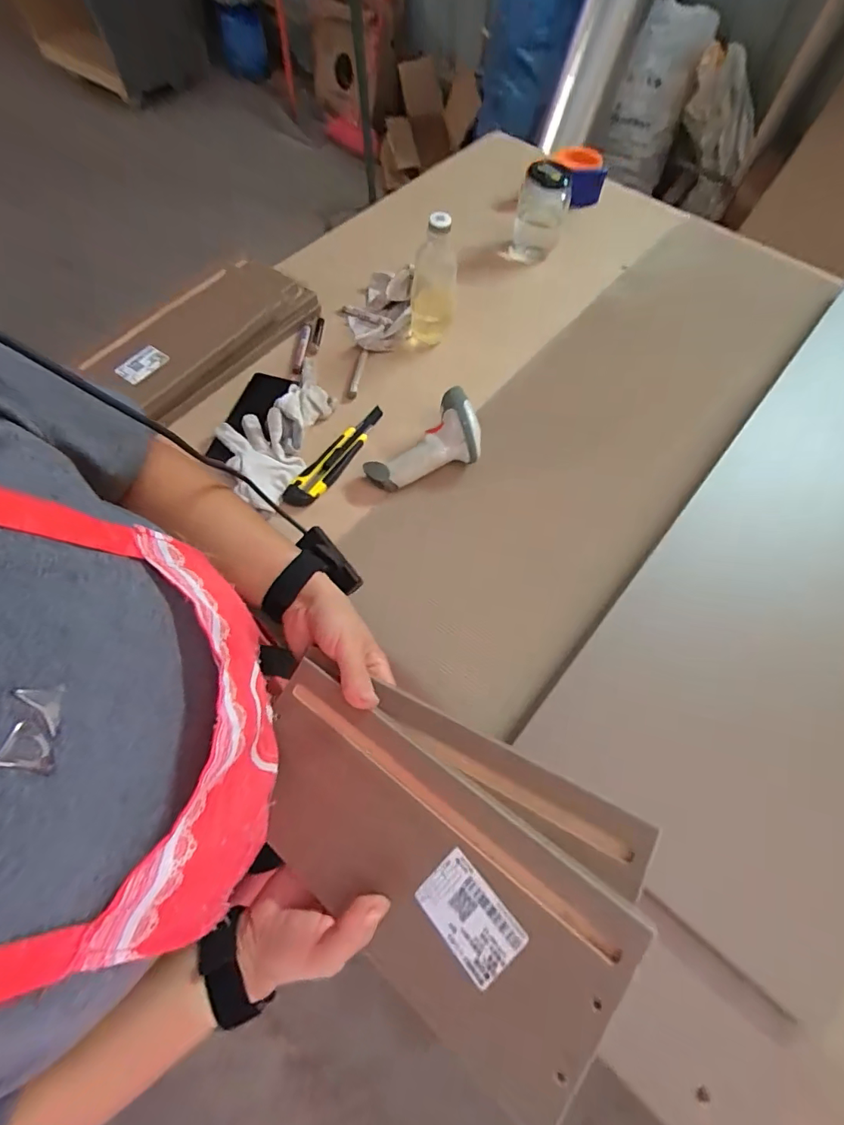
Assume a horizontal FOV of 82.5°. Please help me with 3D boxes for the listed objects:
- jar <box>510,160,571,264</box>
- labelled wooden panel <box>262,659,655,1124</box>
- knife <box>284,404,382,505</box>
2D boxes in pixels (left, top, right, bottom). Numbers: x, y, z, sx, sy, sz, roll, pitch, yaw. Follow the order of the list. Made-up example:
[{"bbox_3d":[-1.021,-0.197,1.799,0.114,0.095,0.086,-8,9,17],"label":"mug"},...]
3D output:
[{"bbox_3d":[0.203,-0.599,0.818,0.085,0.130,0.081,12,64,5],"label":"jar"},{"bbox_3d":[-0.013,0.187,0.310,0.269,0.009,0.118,27,82,28],"label":"labelled wooden panel"},{"bbox_3d":[-0.110,-0.142,0.638,0.040,0.014,0.189,34,67,15],"label":"knife"}]

